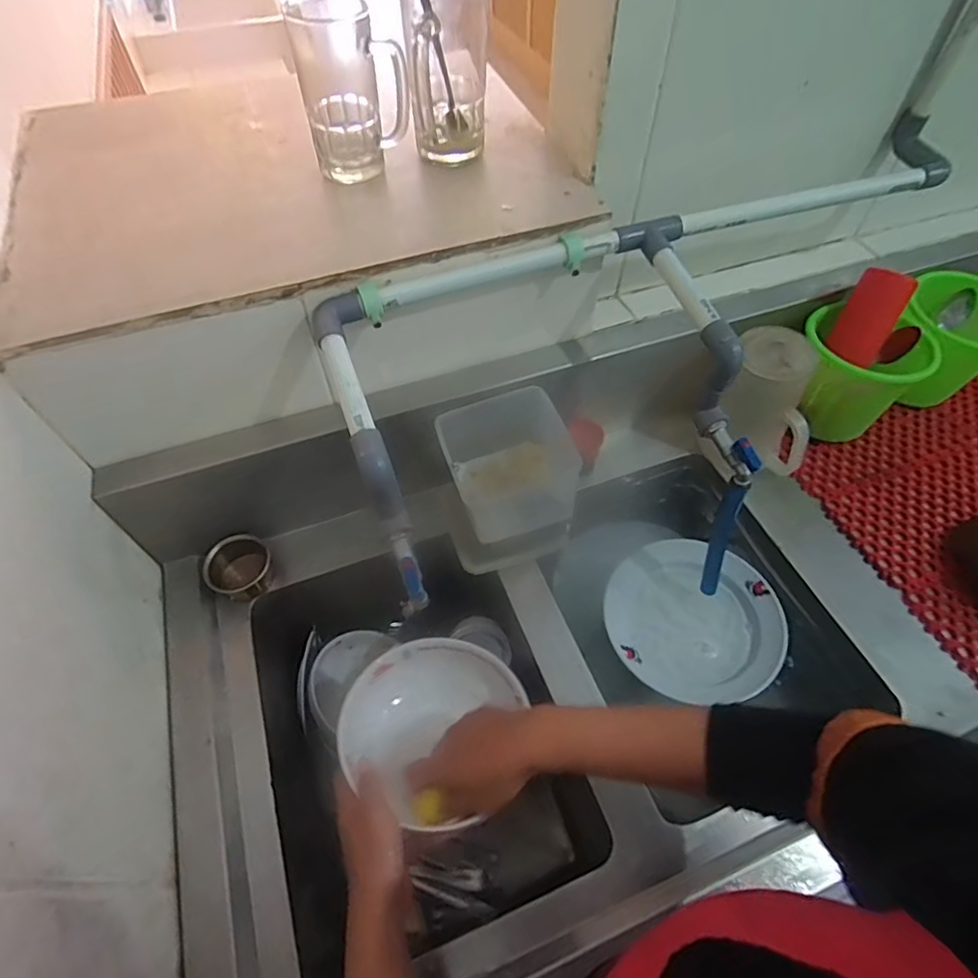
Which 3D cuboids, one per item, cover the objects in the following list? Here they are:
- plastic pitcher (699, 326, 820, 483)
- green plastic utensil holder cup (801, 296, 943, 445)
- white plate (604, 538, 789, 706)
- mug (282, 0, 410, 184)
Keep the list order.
[{"bbox_3d":[0.351,-0.108,0.712,0.116,0.171,0.088,12,56,9],"label":"plastic pitcher"},{"bbox_3d":[0.490,-0.147,0.751,0.161,0.148,0.132,15,57,11],"label":"green plastic utensil holder cup"},{"bbox_3d":[0.249,0.156,0.683,0.197,0.032,0.192,0,55,0],"label":"white plate"},{"bbox_3d":[-0.135,-0.402,0.571,0.104,0.147,0.085,-10,56,-7],"label":"mug"}]

